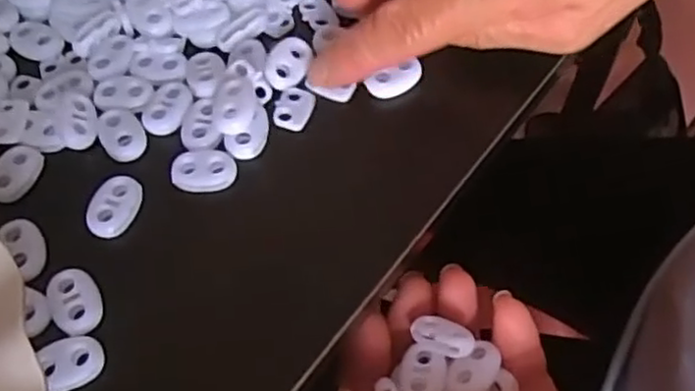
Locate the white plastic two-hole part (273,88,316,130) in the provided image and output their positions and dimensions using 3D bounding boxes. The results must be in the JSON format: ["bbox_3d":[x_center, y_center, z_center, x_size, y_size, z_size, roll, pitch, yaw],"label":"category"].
[{"bbox_3d":[-0.020,-0.033,0.257,0.015,0.004,0.018,17,62,11],"label":"white plastic two-hole part"}]

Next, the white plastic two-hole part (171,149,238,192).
[{"bbox_3d":[-0.051,-0.009,0.245,0.022,0.004,0.014,-3,60,0],"label":"white plastic two-hole part"}]

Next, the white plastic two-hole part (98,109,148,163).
[{"bbox_3d":[-0.083,-0.023,0.254,0.016,0.004,0.022,-29,63,-14],"label":"white plastic two-hole part"}]

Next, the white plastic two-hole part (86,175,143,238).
[{"bbox_3d":[-0.080,0.003,0.238,0.016,0.004,0.023,13,61,9],"label":"white plastic two-hole part"}]

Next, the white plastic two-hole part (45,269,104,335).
[{"bbox_3d":[-0.088,0.034,0.221,0.016,0.004,0.022,-27,63,-14],"label":"white plastic two-hole part"}]

